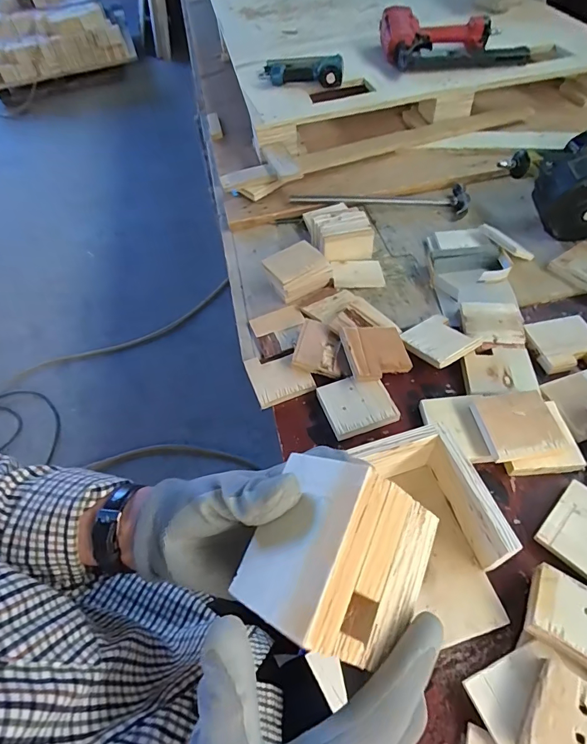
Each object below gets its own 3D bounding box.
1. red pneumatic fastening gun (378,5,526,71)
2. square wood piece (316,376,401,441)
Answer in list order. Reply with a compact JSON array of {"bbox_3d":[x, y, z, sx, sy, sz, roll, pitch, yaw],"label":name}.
[{"bbox_3d":[0.390,-0.824,1.004,0.316,0.090,0.234,-6,55,1],"label":"red pneumatic fastening gun"},{"bbox_3d":[0.089,0.045,0.575,0.093,0.018,0.083,-19,56,-8],"label":"square wood piece"}]

